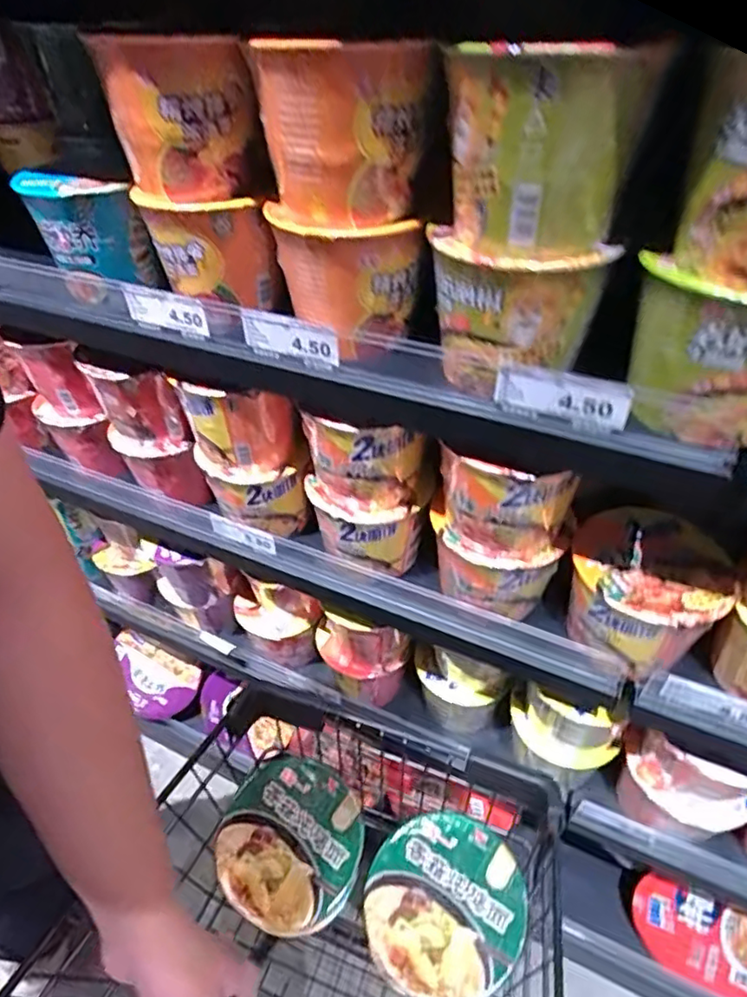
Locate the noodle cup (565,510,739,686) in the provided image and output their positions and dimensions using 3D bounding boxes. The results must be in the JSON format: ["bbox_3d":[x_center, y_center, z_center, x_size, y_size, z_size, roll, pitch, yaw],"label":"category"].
[{"bbox_3d":[0.252,0.089,0.549,0.127,0.092,0.120,-1,44,1],"label":"noodle cup"}]

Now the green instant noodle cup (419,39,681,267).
[{"bbox_3d":[0.098,-0.203,0.343,0.111,0.109,0.087,11,45,14],"label":"green instant noodle cup"}]

